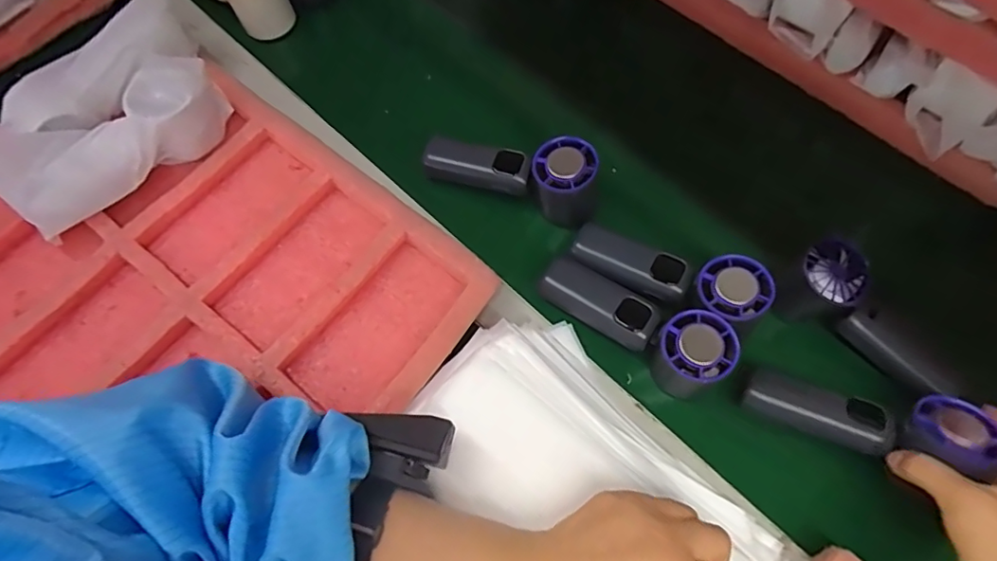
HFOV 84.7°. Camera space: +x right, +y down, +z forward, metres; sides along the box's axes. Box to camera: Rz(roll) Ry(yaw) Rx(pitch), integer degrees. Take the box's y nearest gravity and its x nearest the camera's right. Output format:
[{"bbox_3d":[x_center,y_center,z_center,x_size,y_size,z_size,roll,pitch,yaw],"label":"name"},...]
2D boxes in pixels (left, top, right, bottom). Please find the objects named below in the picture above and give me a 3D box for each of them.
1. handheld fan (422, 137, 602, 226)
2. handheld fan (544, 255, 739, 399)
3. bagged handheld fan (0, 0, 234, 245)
[{"bbox_3d":[0.012,-0.097,0.468,0.147,0.055,0.046,17,70,6],"label":"handheld fan"},{"bbox_3d":[0.108,0.038,0.438,0.149,0.080,0.047,30,71,24],"label":"handheld fan"},{"bbox_3d":[-0.319,-0.139,0.448,0.185,0.055,0.134,-40,74,-14],"label":"bagged handheld fan"}]

